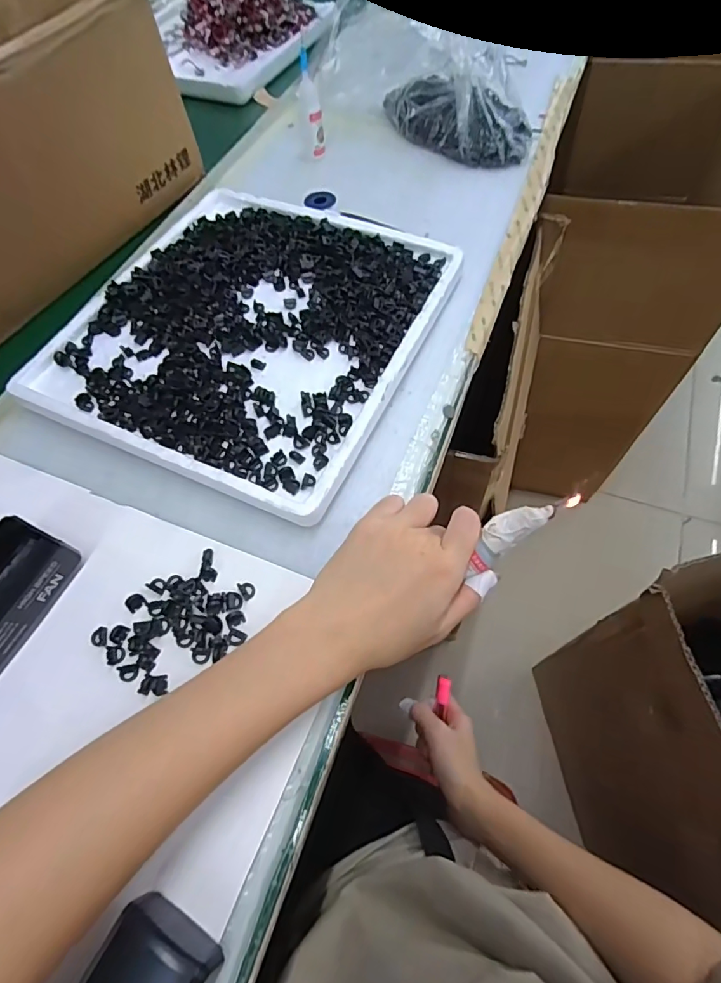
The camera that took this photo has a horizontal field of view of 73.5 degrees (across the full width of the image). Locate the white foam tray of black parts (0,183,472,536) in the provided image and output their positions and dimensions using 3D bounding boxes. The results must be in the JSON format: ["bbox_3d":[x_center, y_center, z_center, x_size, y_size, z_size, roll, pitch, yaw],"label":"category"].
[{"bbox_3d":[-0.083,-0.129,0.380,0.251,0.030,0.273,21,64,15],"label":"white foam tray of black parts"}]

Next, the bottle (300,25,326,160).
[{"bbox_3d":[-0.051,-0.396,0.485,0.019,0.096,0.017,-15,37,-4],"label":"bottle"}]

